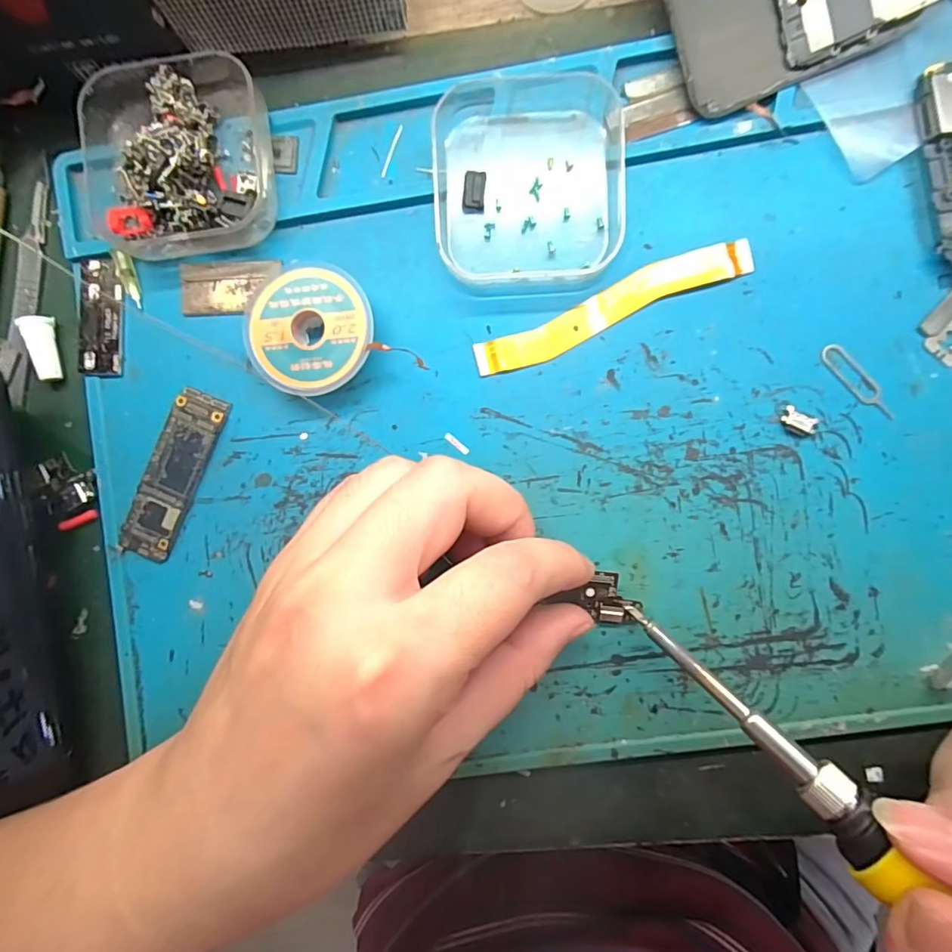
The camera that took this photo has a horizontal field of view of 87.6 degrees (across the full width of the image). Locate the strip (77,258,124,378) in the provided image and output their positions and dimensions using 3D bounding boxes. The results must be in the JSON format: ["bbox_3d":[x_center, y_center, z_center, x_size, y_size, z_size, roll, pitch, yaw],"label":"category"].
[{"bbox_3d":[-0.142,-0.060,0.187,0.016,0.004,0.043,2,90,3],"label":"strip"}]

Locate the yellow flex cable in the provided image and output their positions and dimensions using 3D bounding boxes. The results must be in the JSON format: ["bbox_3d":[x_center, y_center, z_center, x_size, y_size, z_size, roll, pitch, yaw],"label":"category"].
[{"bbox_3d":[0.048,-0.060,0.176,0.101,0.004,0.016,-23,88,3],"label":"yellow flex cable"}]

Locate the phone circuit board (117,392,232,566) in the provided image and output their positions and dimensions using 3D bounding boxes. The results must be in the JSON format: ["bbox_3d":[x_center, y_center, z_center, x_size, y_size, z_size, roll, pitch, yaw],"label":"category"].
[{"bbox_3d":[-0.113,0.000,0.184,0.020,0.005,0.065,23,91,3],"label":"phone circuit board"}]

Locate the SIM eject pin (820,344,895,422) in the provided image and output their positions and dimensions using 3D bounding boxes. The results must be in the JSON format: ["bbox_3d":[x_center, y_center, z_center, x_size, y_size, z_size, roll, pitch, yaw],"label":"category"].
[{"bbox_3d":[0.132,-0.033,0.172,0.008,0.004,0.032,-41,85,6],"label":"SIM eject pin"}]

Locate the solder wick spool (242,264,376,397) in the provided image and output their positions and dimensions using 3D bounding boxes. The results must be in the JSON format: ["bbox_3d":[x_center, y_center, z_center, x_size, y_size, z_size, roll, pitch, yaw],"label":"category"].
[{"bbox_3d":[-0.059,-0.053,0.178,0.047,0.013,0.043,0,89,3],"label":"solder wick spool"}]

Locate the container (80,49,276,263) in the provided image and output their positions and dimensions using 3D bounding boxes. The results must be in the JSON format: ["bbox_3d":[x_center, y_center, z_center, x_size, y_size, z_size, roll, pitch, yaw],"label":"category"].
[{"bbox_3d":[-0.106,-0.114,0.175,0.063,0.023,0.064,-10,89,3],"label":"container"}]

